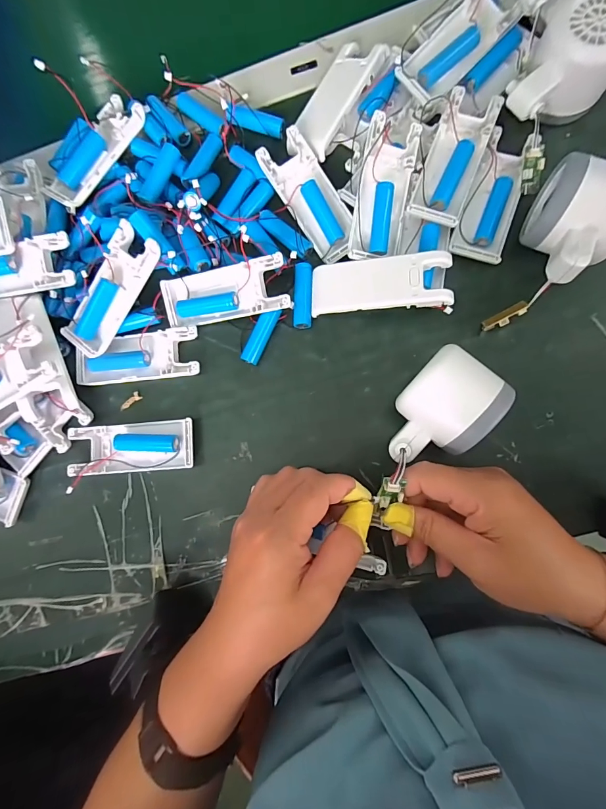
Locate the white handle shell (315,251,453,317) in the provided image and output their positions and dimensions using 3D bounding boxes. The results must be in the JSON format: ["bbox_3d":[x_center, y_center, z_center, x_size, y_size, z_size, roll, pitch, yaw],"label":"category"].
[{"bbox_3d":[0.057,-0.091,0.280,0.102,0.011,0.039,0,84,19],"label":"white handle shell"}]

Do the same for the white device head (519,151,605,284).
[{"bbox_3d":[0.185,-0.121,0.254,0.062,0.053,0.078,33,89,9],"label":"white device head"}]

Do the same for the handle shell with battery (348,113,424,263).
[{"bbox_3d":[0.062,-0.163,0.282,0.038,0.021,0.099,10,102,3],"label":"handle shell with battery"}]

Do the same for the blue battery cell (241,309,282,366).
[{"bbox_3d":[-0.034,-0.055,0.297,0.012,0.014,0.048,25,88,8],"label":"blue battery cell"}]

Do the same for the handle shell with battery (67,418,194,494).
[{"bbox_3d":[-0.138,0.036,0.298,0.101,0.015,0.043,-8,84,6],"label":"handle shell with battery"}]

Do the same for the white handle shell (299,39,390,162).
[{"bbox_3d":[0.027,-0.250,0.301,0.038,0.019,0.100,33,89,9],"label":"white handle shell"}]

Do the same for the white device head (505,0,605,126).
[{"bbox_3d":[0.193,-0.243,0.268,0.060,0.050,0.082,33,89,9],"label":"white device head"}]

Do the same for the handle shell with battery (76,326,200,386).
[{"bbox_3d":[-0.136,-0.040,0.305,0.102,0.017,0.040,-5,84,6],"label":"handle shell with battery"}]

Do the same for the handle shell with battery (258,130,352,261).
[{"bbox_3d":[0.007,-0.166,0.292,0.040,0.019,0.099,-33,82,3],"label":"handle shell with battery"}]

